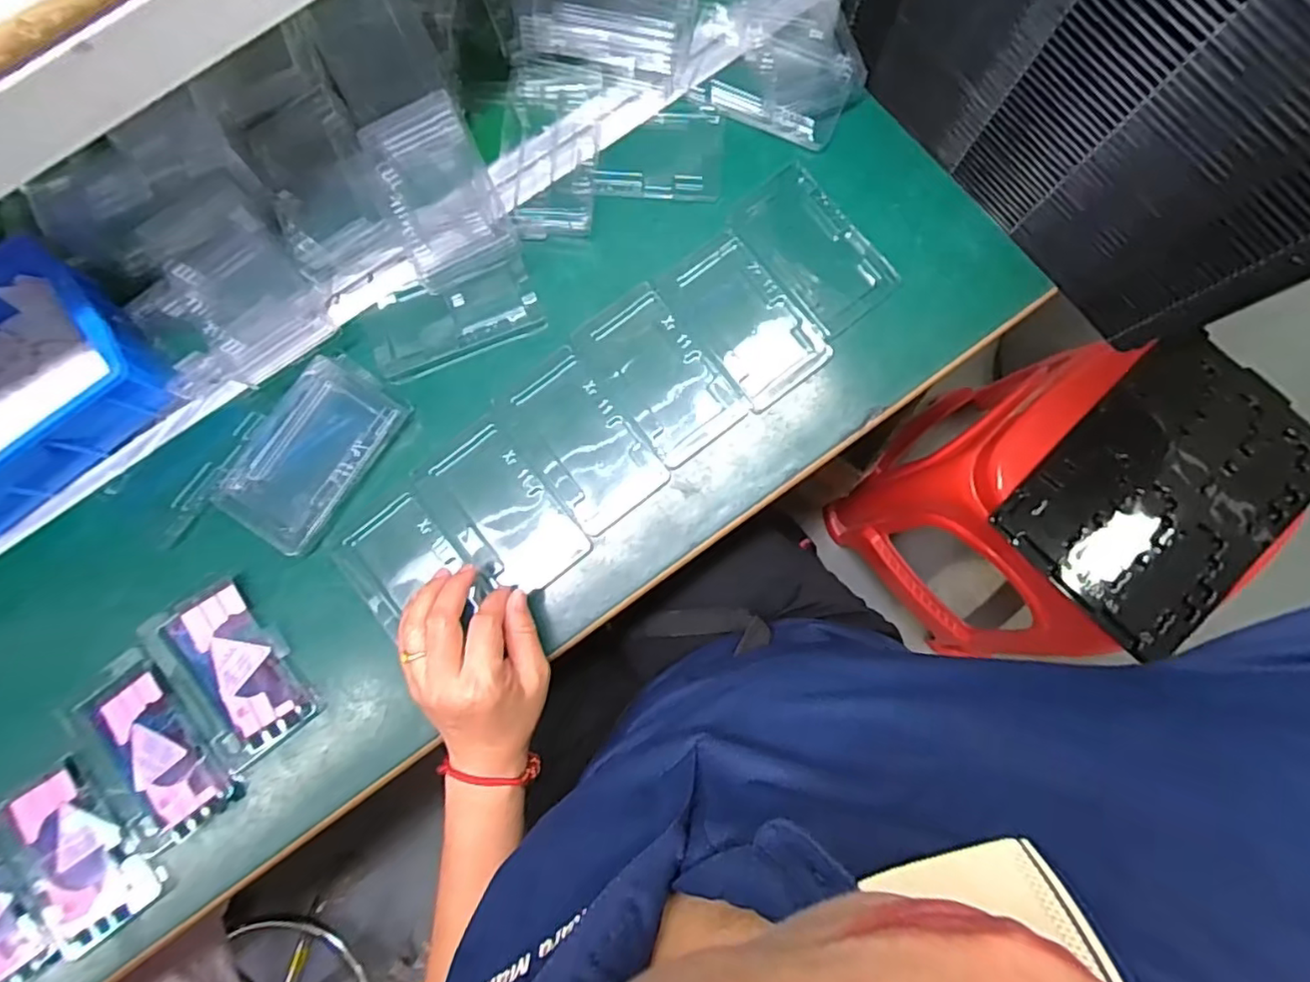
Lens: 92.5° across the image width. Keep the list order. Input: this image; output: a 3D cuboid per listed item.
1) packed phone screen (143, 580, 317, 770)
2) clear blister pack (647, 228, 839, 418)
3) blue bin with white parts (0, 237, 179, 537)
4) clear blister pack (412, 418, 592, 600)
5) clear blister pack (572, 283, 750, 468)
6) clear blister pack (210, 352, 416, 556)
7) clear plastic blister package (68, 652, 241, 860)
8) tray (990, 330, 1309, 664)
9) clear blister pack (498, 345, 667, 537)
[{"bbox_3d":[-0.300,0.126,0.448,0.071,0.021,0.122,-36,82,-3],"label":"packed phone screen"},{"bbox_3d":[0.067,-0.130,0.472,0.077,0.007,0.127,-40,83,-4],"label":"clear blister pack"},{"bbox_3d":[-0.475,-0.060,0.446,0.218,0.078,0.132,-40,83,-4],"label":"blue bin with white parts"},{"bbox_3d":[-0.114,0.017,0.457,0.076,0.012,0.122,-35,82,-3],"label":"clear blister pack"},{"bbox_3d":[0.003,-0.087,0.468,0.075,0.008,0.127,-38,82,-4],"label":"clear blister pack"},{"bbox_3d":[-0.250,-0.028,0.458,0.080,0.024,0.135,33,84,6],"label":"clear blister pack"},{"bbox_3d":[-0.355,0.183,0.438,0.071,0.015,0.123,-39,83,-4],"label":"clear plastic blister package"},{"bbox_3d":[0.577,-0.001,0.702,0.324,0.023,0.229,-45,83,-5],"label":"tray"},{"bbox_3d":[-0.054,-0.037,0.463,0.070,0.009,0.127,-37,82,-4],"label":"clear blister pack"}]

